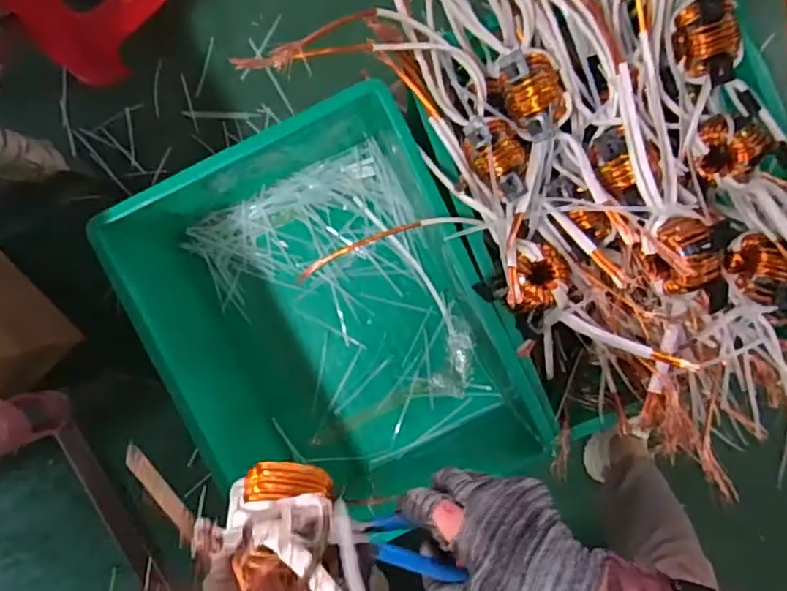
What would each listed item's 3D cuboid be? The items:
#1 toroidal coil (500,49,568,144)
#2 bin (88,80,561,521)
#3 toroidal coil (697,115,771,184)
[{"bbox_3d":[0.167,-0.236,0.683,0.076,0.057,0.101,-20,94,0],"label":"toroidal coil"},{"bbox_3d":[-0.096,0.045,0.852,0.412,0.232,0.573,-25,93,2],"label":"bin"},{"bbox_3d":[0.405,-0.178,0.700,0.075,0.051,0.079,-8,94,-1],"label":"toroidal coil"}]

